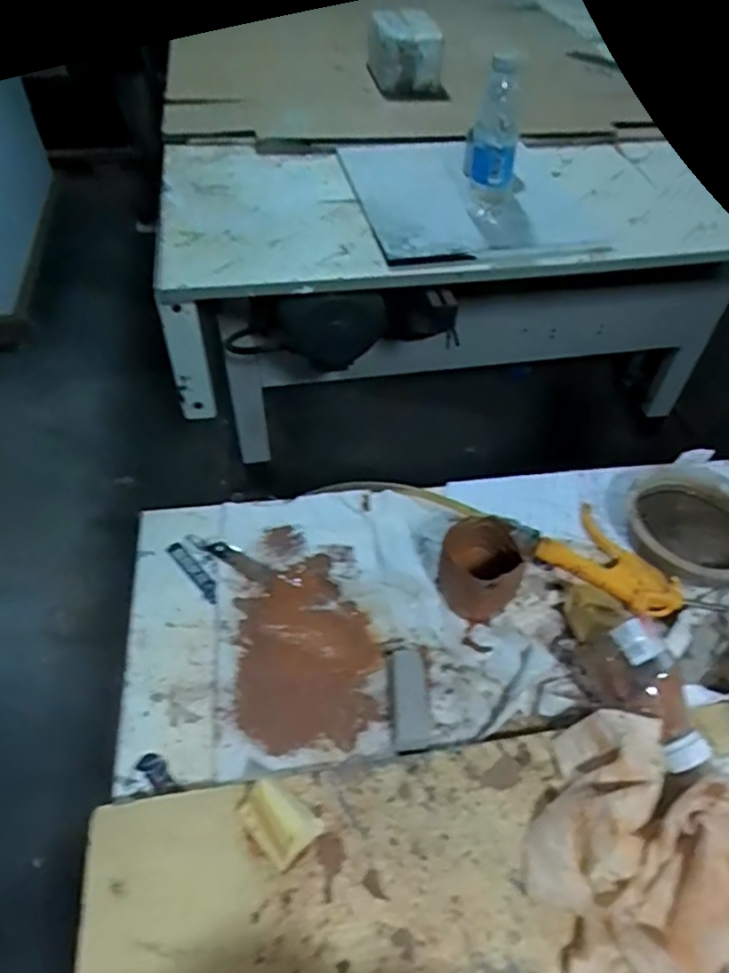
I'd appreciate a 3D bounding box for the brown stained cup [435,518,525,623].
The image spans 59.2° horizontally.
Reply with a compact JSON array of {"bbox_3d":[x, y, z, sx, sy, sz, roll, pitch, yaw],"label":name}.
[{"bbox_3d":[0.096,0.068,0.534,0.064,0.066,0.070,0,50,-1],"label":"brown stained cup"}]

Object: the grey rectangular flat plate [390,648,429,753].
[{"bbox_3d":[0.034,0.157,0.479,0.026,0.010,0.079,-1,50,-1],"label":"grey rectangular flat plate"}]

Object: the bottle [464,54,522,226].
[{"bbox_3d":[0.180,-0.476,0.900,0.069,0.211,0.059,9,50,7],"label":"bottle"}]

